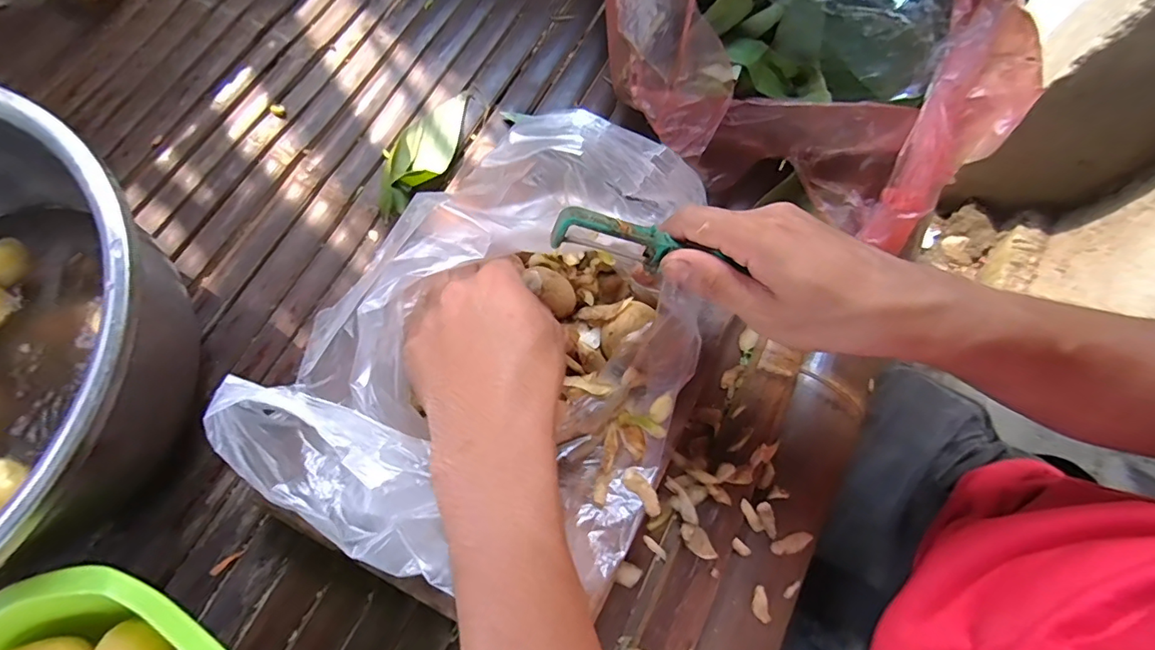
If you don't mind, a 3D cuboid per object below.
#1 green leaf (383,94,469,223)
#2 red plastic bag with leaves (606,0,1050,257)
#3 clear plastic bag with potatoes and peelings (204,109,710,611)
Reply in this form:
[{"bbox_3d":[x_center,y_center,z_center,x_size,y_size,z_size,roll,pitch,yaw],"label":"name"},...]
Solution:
[{"bbox_3d":[-0.128,-0.143,0.412,0.051,0.020,0.134,16,60,5],"label":"green leaf"},{"bbox_3d":[0.174,-0.248,0.352,0.307,0.148,0.277,34,78,11],"label":"red plastic bag with leaves"},{"bbox_3d":[-0.032,0.012,0.263,0.192,0.138,0.223,23,73,7],"label":"clear plastic bag with potatoes and peelings"}]

